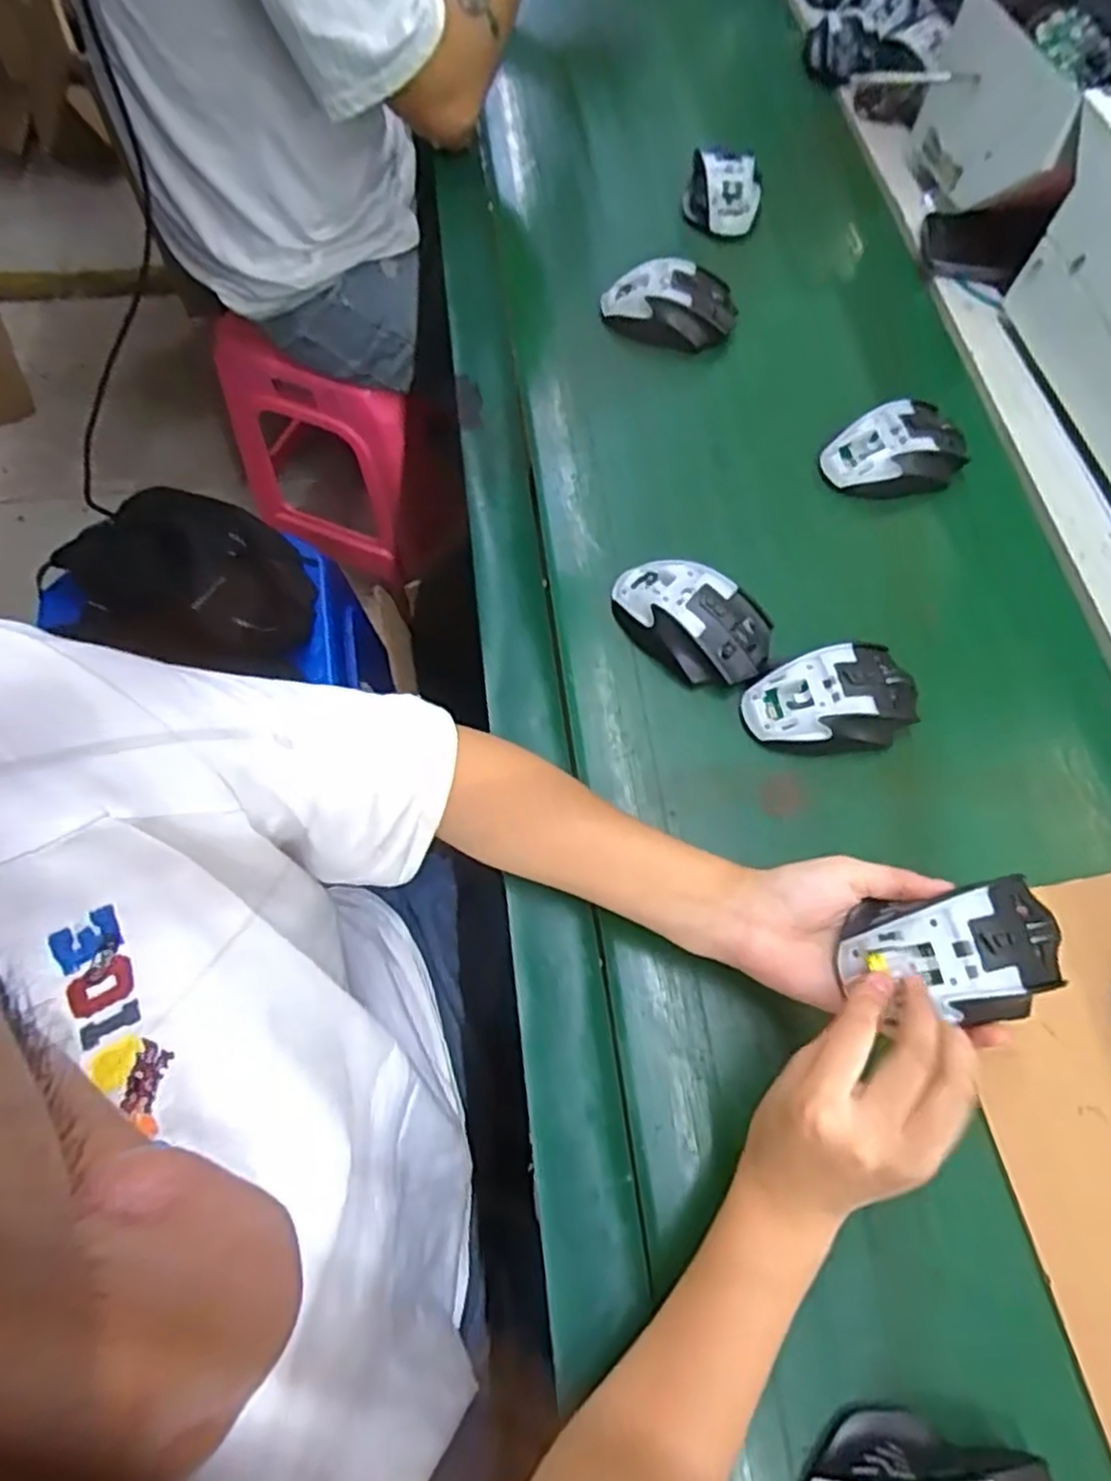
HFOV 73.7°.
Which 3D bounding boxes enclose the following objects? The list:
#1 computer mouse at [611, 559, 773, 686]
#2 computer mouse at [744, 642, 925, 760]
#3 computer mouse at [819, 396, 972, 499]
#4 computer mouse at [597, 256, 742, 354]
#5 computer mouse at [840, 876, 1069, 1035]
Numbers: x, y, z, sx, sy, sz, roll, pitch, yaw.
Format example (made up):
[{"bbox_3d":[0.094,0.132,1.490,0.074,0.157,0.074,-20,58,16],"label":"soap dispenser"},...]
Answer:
[{"bbox_3d":[0.093,-0.086,0.520,0.122,0.038,0.070,33,69,12],"label":"computer mouse"},{"bbox_3d":[0.185,-0.025,0.493,0.107,0.033,0.065,-14,67,-8],"label":"computer mouse"},{"bbox_3d":[0.273,-0.231,0.595,0.114,0.041,0.069,-10,67,-6],"label":"computer mouse"},{"bbox_3d":[0.100,-0.388,0.657,0.119,0.036,0.065,7,66,1],"label":"computer mouse"},{"bbox_3d":[0.203,0.108,0.371,0.108,0.028,0.063,-10,67,-6],"label":"computer mouse"}]

